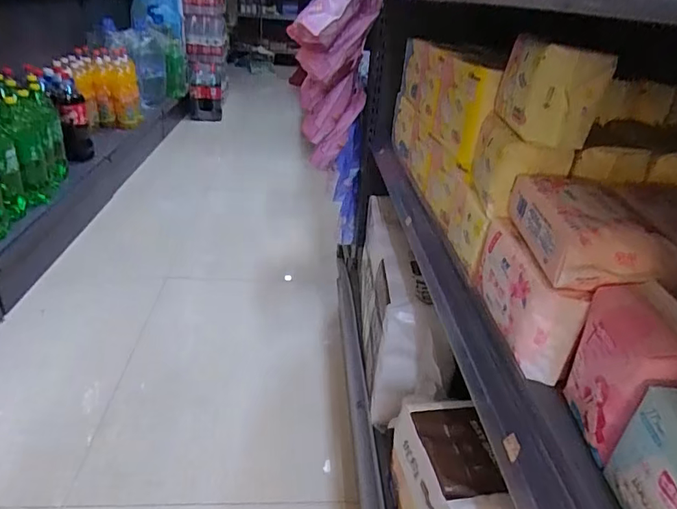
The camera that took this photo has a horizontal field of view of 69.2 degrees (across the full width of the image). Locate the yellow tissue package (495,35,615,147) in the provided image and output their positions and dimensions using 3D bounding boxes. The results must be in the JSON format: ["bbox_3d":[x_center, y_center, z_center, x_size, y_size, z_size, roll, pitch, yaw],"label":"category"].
[{"bbox_3d":[0.220,-0.175,0.520,0.080,0.088,0.111,7,29,4],"label":"yellow tissue package"}]

